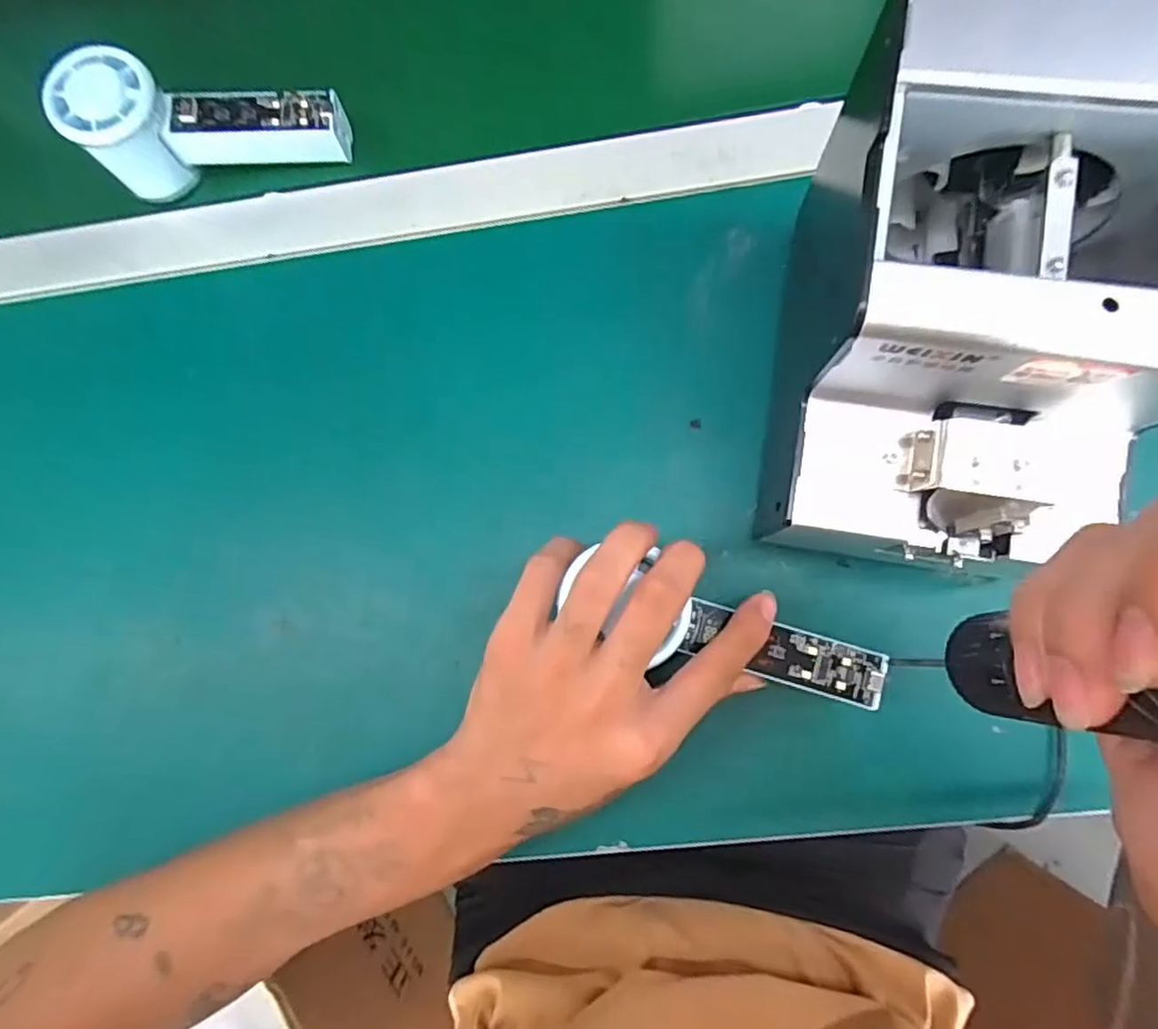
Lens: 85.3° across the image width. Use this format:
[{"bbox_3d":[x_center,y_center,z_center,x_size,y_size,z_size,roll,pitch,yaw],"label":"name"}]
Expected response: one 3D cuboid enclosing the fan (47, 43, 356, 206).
[{"bbox_3d":[-0.208,-0.219,0.354,0.138,0.060,0.050,2,86,6],"label":"fan"}]

